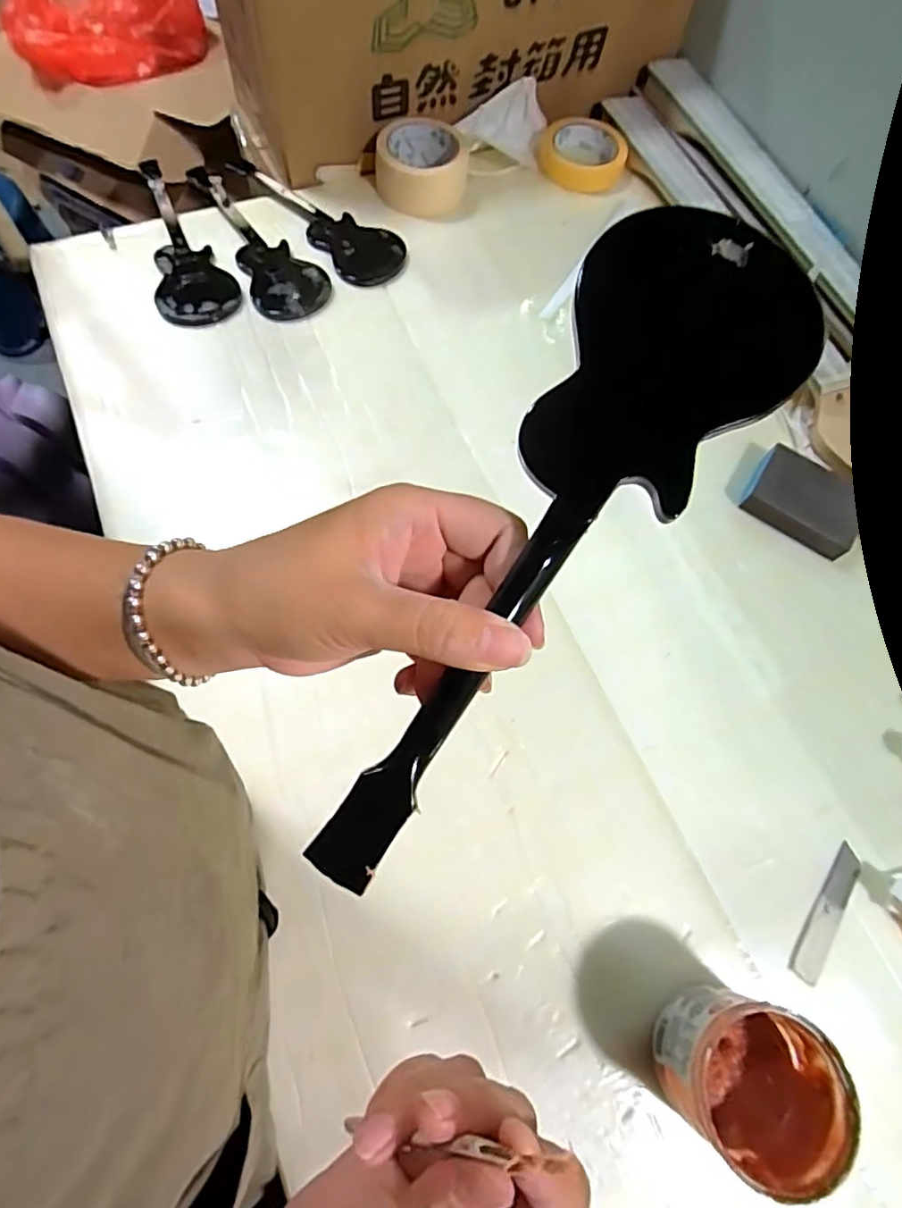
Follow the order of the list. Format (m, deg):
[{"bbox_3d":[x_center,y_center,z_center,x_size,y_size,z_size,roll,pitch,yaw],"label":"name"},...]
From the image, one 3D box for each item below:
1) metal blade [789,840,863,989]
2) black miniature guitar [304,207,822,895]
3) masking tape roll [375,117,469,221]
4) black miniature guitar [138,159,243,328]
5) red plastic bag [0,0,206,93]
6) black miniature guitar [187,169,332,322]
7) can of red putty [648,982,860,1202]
[{"bbox_3d":[0.276,0.225,0.445,0.023,0.007,0.102,38,68,2],"label":"metal blade"},{"bbox_3d":[0.038,-0.017,0.196,0.077,0.011,0.244,28,86,8],"label":"black miniature guitar"},{"bbox_3d":[-0.034,-0.496,0.692,0.105,0.048,0.102,4,68,-3],"label":"masking tape roll"},{"bbox_3d":[-0.284,-0.383,0.644,0.078,0.023,0.230,-18,70,-11],"label":"black miniature guitar"},{"bbox_3d":[-0.491,-0.851,0.857,0.255,0.095,0.244,-9,69,-8],"label":"red plastic bag"},{"bbox_3d":[-0.205,-0.388,0.649,0.077,0.017,0.236,-28,72,-14],"label":"black miniature guitar"},{"bbox_3d":[0.179,0.287,0.371,0.091,0.084,0.082,18,69,4],"label":"can of red putty"}]

